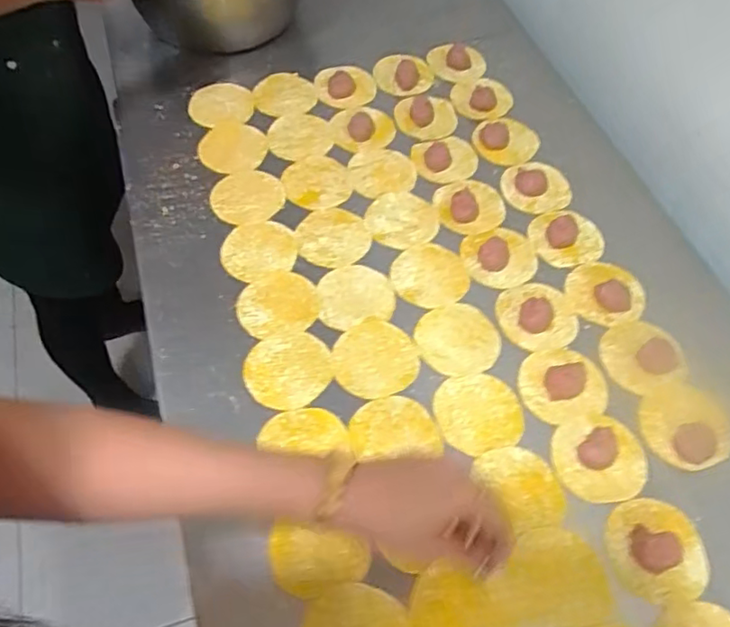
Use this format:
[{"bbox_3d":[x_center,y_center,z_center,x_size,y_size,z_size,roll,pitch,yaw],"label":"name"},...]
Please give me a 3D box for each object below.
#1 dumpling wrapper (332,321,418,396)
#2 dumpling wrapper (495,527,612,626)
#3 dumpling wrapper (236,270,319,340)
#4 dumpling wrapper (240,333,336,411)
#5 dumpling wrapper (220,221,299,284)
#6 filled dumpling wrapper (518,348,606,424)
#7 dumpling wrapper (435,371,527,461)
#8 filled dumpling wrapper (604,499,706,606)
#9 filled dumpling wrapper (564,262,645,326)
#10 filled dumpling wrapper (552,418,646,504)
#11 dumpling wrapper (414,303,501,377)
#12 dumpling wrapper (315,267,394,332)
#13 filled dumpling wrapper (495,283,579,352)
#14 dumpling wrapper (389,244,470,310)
[{"bbox_3d":[0.010,0.044,0.597,0.085,0.004,0.081,1,59,-1],"label":"dumpling wrapper"},{"bbox_3d":[0.152,0.219,0.492,0.086,0.004,0.076,-9,59,-7],"label":"dumpling wrapper"},{"bbox_3d":[-0.091,-0.009,0.628,0.082,0.005,0.077,1,59,-2],"label":"dumpling wrapper"},{"bbox_3d":[-0.074,0.055,0.586,0.084,0.004,0.079,1,59,-1],"label":"dumpling wrapper"},{"bbox_3d":[-0.117,-0.070,0.666,0.082,0.004,0.076,-11,62,-13],"label":"dumpling wrapper"},{"bbox_3d":[0.194,0.064,0.580,0.085,0.022,0.075,-15,60,-10],"label":"filled dumpling wrapper"},{"bbox_3d":[0.108,0.094,0.571,0.081,0.005,0.077,2,59,-3],"label":"dumpling wrapper"},{"bbox_3d":[0.247,0.198,0.506,0.084,0.007,0.079,-13,60,-9],"label":"filled dumpling wrapper"},{"bbox_3d":[0.259,-0.024,0.646,0.078,0.009,0.079,1,59,-1],"label":"filled dumpling wrapper"},{"bbox_3d":[0.214,0.129,0.542,0.083,0.016,0.076,1,59,-1],"label":"filled dumpling wrapper"},{"bbox_3d":[0.095,0.025,0.612,0.084,0.004,0.081,1,59,-1],"label":"dumpling wrapper"},{"bbox_3d":[-0.011,-0.020,0.637,0.080,0.004,0.074,-14,60,-10],"label":"dumpling wrapper"},{"bbox_3d":[0.181,-0.002,0.622,0.082,0.018,0.080,-9,59,-7],"label":"filled dumpling wrapper"},{"bbox_3d":[0.071,-0.041,0.657,0.083,0.004,0.082,1,57,-2],"label":"dumpling wrapper"}]

